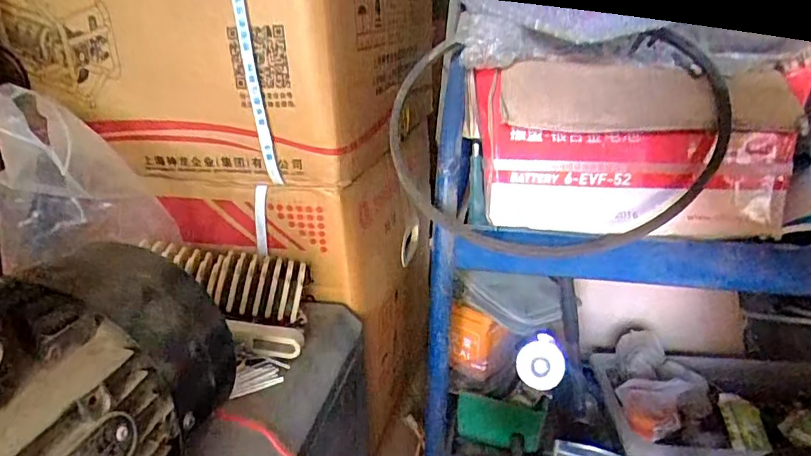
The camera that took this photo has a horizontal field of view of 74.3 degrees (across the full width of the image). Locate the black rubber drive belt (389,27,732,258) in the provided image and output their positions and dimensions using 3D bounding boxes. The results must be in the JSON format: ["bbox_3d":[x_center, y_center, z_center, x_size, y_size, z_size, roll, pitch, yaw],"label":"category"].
[{"bbox_3d":[0.124,-0.072,0.466,0.281,0.191,0.040,2,-3,14],"label":"black rubber drive belt"}]

